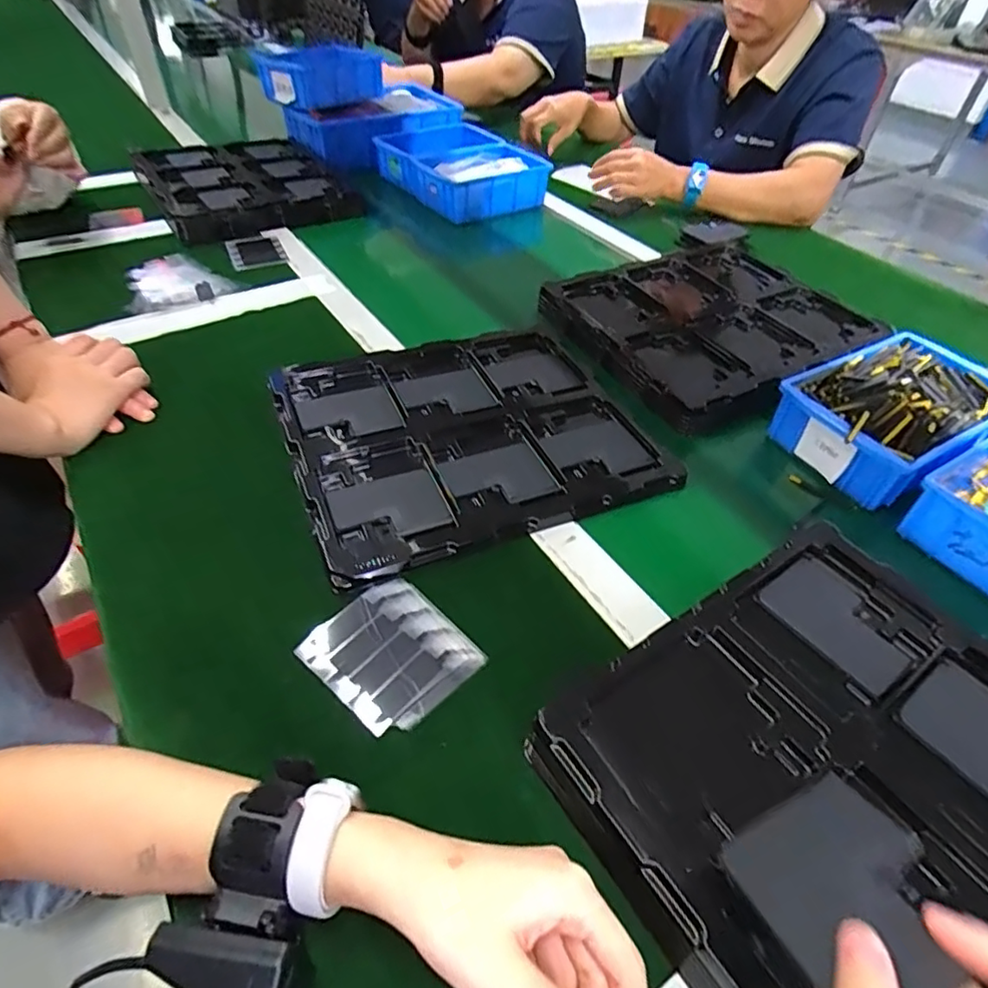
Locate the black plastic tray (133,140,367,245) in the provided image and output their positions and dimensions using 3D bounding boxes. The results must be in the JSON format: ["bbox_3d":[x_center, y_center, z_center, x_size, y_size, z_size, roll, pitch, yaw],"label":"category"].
[{"bbox_3d":[-0.372,-0.477,0.893,0.273,0.039,0.265,-22,52,-22],"label":"black plastic tray"}]

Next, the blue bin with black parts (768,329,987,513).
[{"bbox_3d":[0.394,-0.082,0.565,0.209,0.060,0.137,-22,52,-22],"label":"blue bin with black parts"}]

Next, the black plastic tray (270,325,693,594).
[{"bbox_3d":[-0.027,-0.063,0.561,0.315,0.015,0.273,-16,51,-20],"label":"black plastic tray"}]

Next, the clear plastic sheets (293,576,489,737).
[{"bbox_3d":[-0.070,0.107,0.398,0.097,0.004,0.089,37,55,27],"label":"clear plastic sheets"}]

